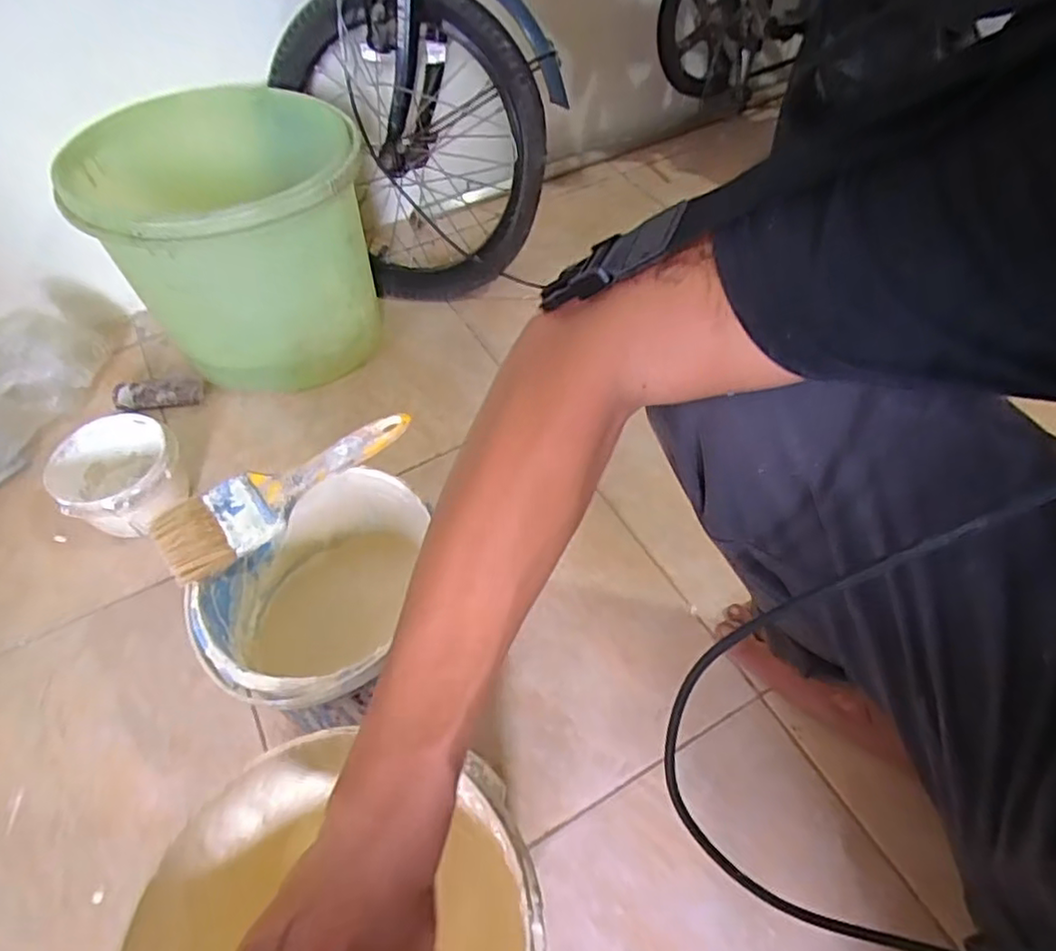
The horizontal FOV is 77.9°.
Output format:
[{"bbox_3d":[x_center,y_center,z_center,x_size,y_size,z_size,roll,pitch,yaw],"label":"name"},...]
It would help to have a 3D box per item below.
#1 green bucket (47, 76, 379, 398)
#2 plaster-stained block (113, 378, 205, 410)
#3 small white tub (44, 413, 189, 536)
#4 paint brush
[{"bbox_3d":[-0.325,-0.255,0.764,0.275,0.254,0.242,-14,53,-8],"label":"green bucket"},{"bbox_3d":[-0.452,-0.101,0.797,0.098,0.034,0.029,-9,54,-5],"label":"plaster-stained block"},{"bbox_3d":[-0.412,0.012,0.679,0.110,0.086,0.121,-1,54,1],"label":"small white tub"},{"bbox_3d":[-0.176,0.007,0.491,0.194,0.016,0.057,-31,57,-19],"label":"paint brush"}]

